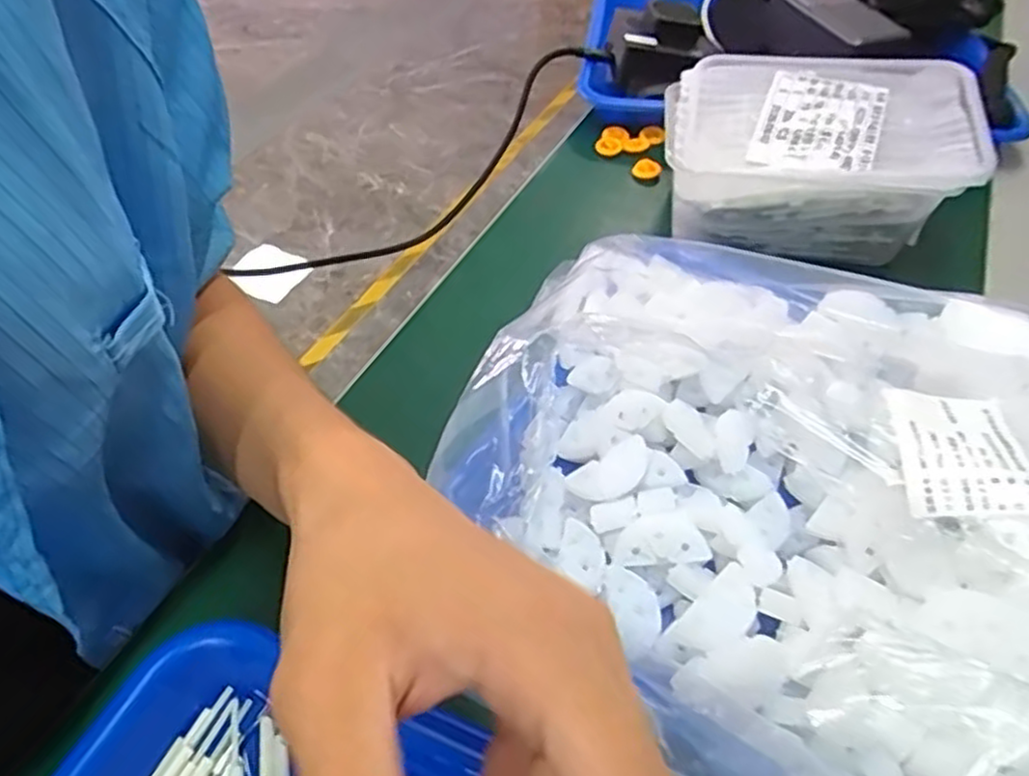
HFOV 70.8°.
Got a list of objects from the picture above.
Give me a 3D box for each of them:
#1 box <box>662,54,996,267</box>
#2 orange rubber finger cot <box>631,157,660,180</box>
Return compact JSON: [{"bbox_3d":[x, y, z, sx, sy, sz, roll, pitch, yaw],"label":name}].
[{"bbox_3d":[0.188,-0.152,0.465,0.180,0.074,0.129,6,48,4],"label":"box"},{"bbox_3d":[0.096,-0.159,0.527,0.020,0.013,0.008,21,51,17],"label":"orange rubber finger cot"}]

